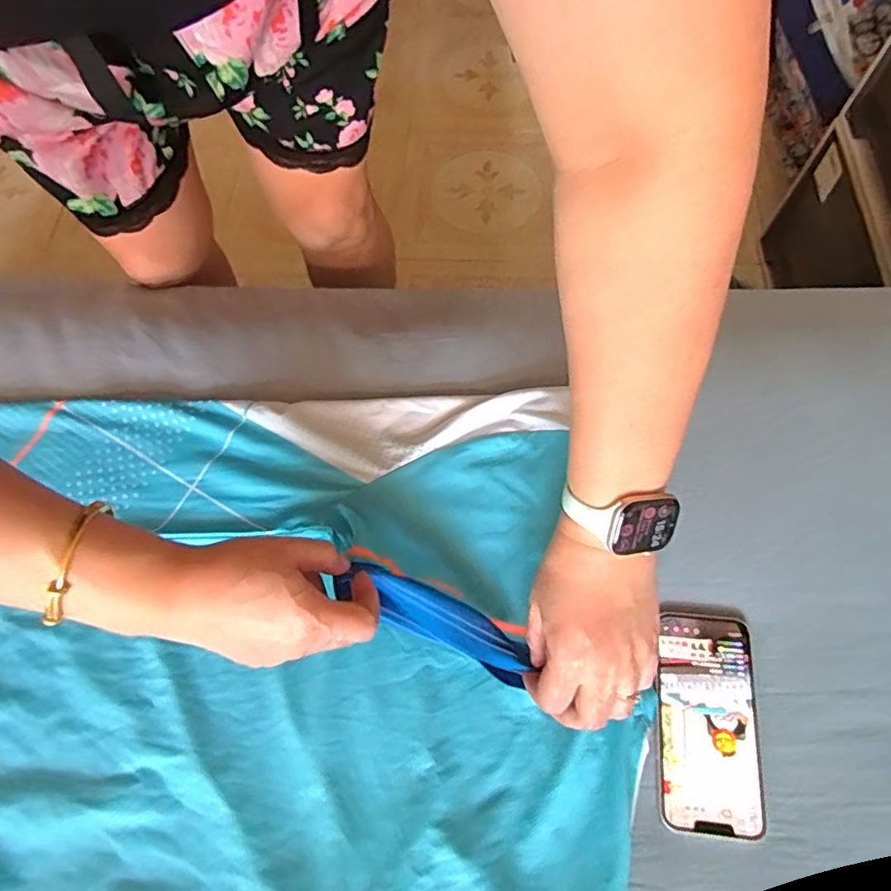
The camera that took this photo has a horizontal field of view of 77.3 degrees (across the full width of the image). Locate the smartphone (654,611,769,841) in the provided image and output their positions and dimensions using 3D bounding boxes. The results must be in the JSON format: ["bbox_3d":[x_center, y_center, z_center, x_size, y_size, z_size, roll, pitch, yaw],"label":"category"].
[{"bbox_3d":[0.193,0.201,0.410,0.074,0.008,0.146,3,67,4],"label":"smartphone"}]

